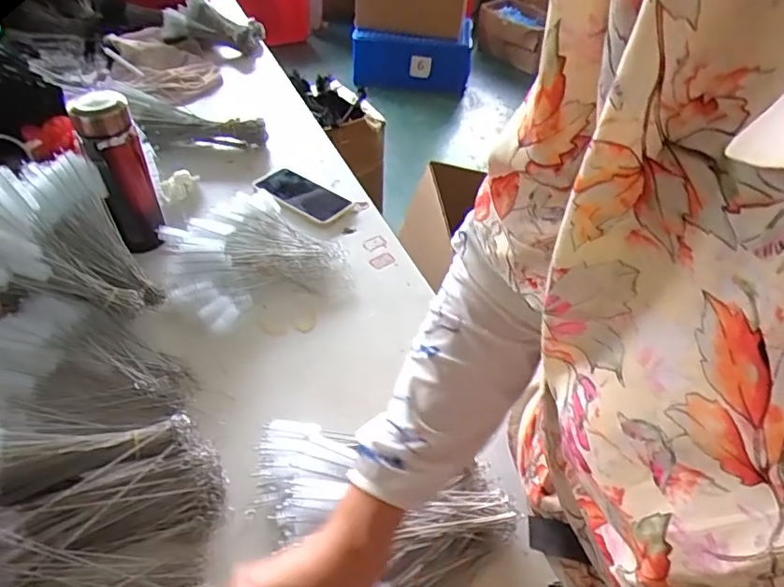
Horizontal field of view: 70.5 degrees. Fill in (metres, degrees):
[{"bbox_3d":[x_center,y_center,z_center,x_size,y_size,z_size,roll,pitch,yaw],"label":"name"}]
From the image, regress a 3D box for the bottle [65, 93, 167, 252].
[{"bbox_3d":[-0.345,-0.151,0.712,0.065,0.198,0.054,-20,48,-23],"label":"bottle"}]

